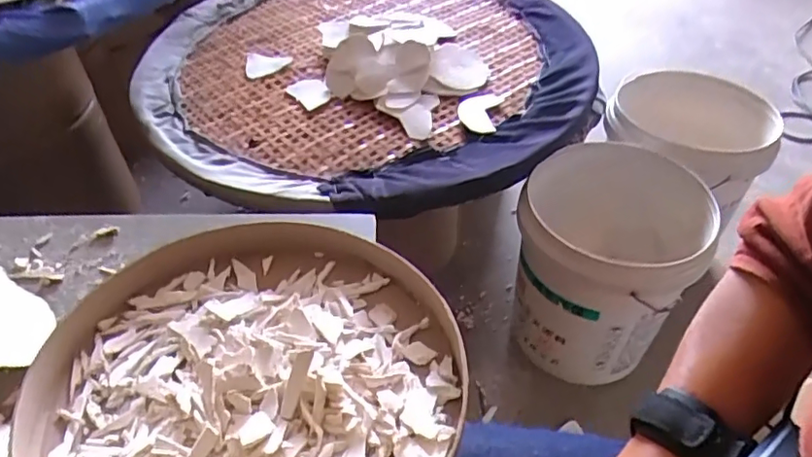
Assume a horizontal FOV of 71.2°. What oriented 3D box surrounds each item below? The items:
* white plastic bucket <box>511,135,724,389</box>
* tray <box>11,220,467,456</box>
[{"bbox_3d":[0.333,0.062,0.975,0.264,0.336,0.283,0,45,0],"label":"white plastic bucket"},{"bbox_3d":[-0.115,0.109,0.427,0.297,0.042,0.305,0,45,0],"label":"tray"}]

